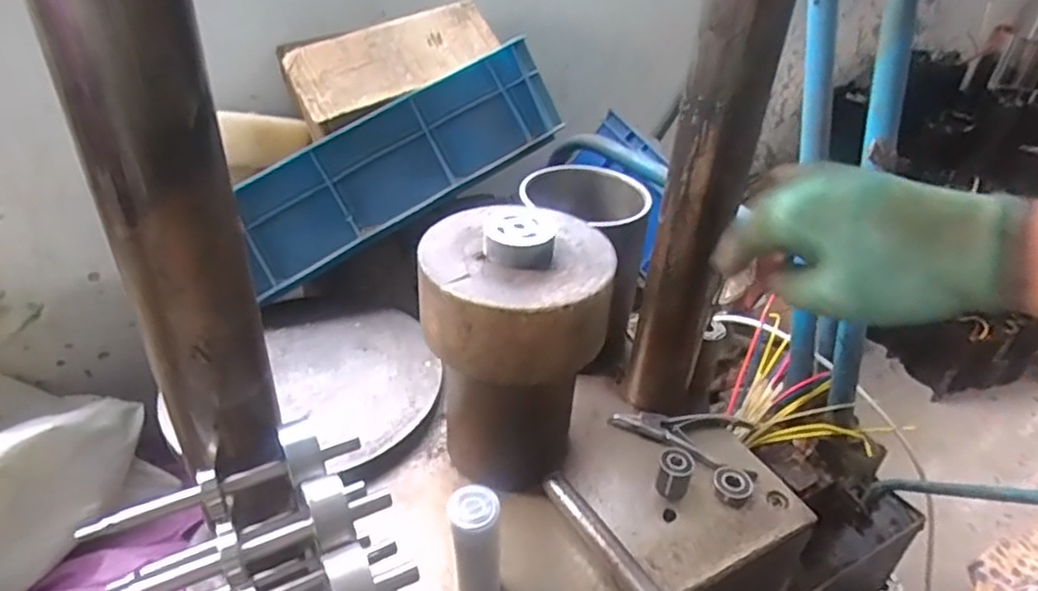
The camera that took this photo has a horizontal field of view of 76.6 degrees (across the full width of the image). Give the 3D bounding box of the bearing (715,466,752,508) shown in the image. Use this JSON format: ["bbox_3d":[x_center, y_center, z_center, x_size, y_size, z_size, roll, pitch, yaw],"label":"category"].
[{"bbox_3d":[0.191,0.170,0.591,0.032,0.011,0.038,18,37,20],"label":"bearing"}]

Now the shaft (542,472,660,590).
[{"bbox_3d":[0.094,0.223,0.495,0.023,0.017,0.246,-19,42,-29],"label":"shaft"}]

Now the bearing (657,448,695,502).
[{"bbox_3d":[0.139,0.159,0.586,0.027,0.032,0.030,16,37,17],"label":"bearing"}]

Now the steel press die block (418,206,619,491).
[{"bbox_3d":[-0.005,0.049,0.540,0.134,0.225,0.123,3,35,-1],"label":"steel press die block"}]

